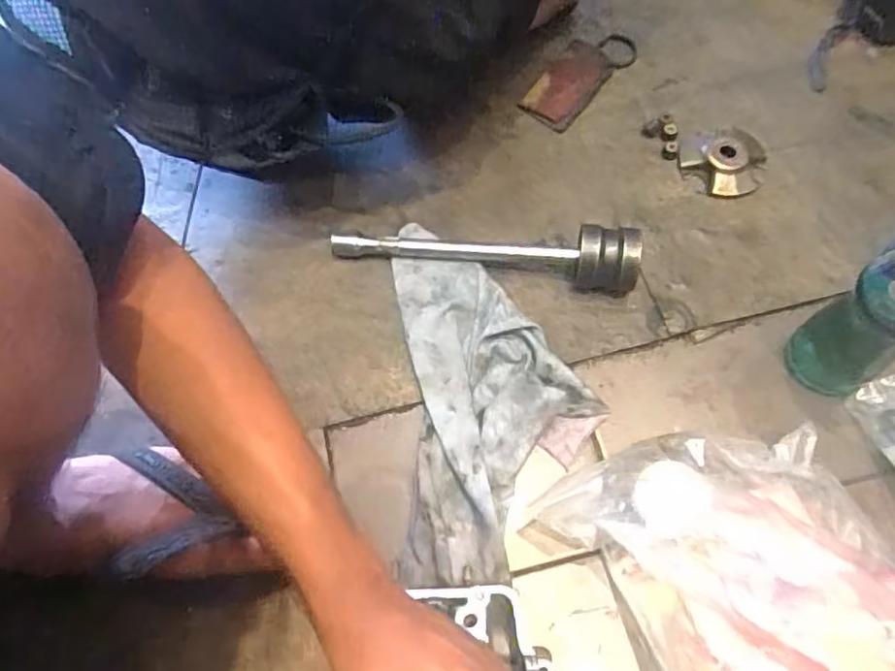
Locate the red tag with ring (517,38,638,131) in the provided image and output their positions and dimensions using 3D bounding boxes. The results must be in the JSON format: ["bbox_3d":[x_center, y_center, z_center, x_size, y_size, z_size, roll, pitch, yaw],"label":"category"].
[{"bbox_3d":[0.132,-0.262,0.638,0.060,0.009,0.142,39,74,17],"label":"red tag with ring"}]

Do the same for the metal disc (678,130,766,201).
[{"bbox_3d":[0.251,-0.161,0.576,0.072,0.011,0.078,-1,67,2],"label":"metal disc"}]

